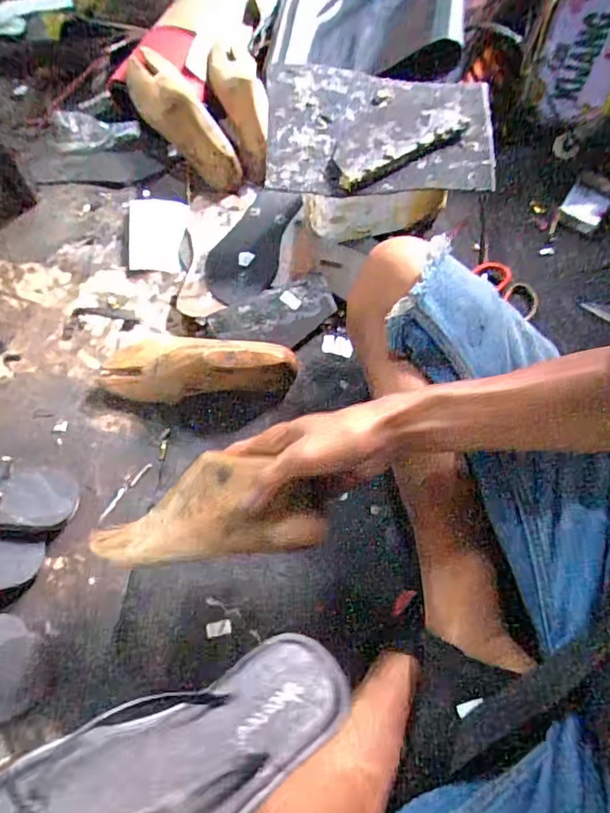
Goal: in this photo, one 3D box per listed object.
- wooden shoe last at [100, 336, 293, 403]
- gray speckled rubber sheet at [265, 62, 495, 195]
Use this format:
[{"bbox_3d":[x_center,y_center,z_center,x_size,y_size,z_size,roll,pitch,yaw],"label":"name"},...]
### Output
[{"bbox_3d":[-0.127,-0.053,0.605,0.231,0.067,0.092,1,63,15],"label":"wooden shoe last"},{"bbox_3d":[0.090,-0.333,0.636,0.265,0.039,0.180,2,65,-1],"label":"gray speckled rubber sheet"}]

